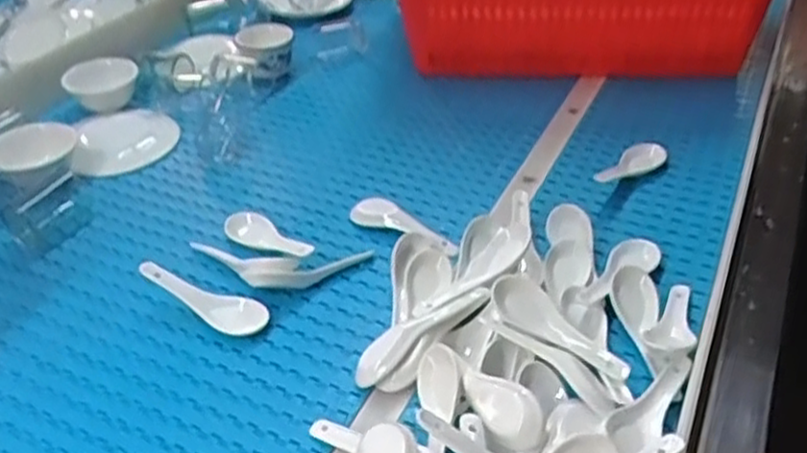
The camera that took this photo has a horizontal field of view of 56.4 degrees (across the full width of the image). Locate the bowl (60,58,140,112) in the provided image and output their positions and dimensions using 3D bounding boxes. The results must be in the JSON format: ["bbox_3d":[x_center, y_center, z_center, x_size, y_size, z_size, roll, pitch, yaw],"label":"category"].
[{"bbox_3d":[-0.380,-0.179,0.958,0.081,0.054,0.081,-1,38,1],"label":"bowl"}]

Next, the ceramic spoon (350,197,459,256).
[{"bbox_3d":[0.002,-0.001,0.736,0.125,0.025,0.032,24,44,29],"label":"ceramic spoon"}]

